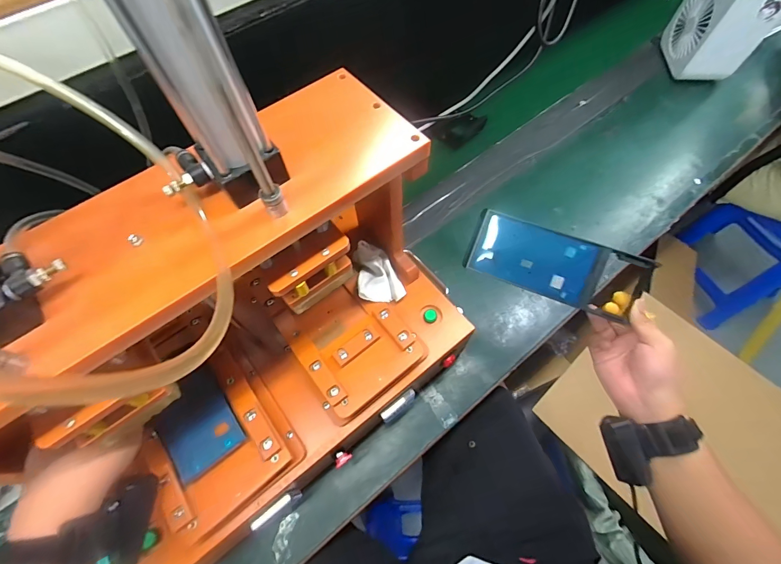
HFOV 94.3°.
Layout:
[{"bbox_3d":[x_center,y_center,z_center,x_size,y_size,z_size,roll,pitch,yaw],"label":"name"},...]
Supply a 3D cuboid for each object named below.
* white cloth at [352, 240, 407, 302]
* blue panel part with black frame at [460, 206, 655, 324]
[{"bbox_3d":[-0.019,-0.009,0.462,0.057,0.037,0.080,-22,63,-7],"label":"white cloth"},{"bbox_3d":[0.189,-0.021,0.421,0.192,0.015,0.077,22,99,14],"label":"blue panel part with black frame"}]

